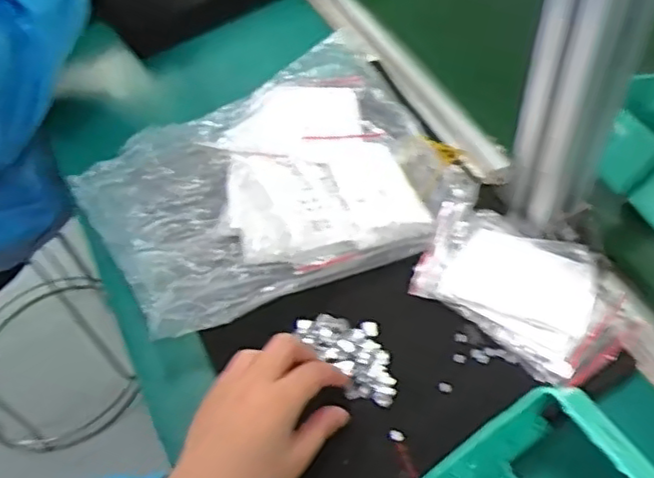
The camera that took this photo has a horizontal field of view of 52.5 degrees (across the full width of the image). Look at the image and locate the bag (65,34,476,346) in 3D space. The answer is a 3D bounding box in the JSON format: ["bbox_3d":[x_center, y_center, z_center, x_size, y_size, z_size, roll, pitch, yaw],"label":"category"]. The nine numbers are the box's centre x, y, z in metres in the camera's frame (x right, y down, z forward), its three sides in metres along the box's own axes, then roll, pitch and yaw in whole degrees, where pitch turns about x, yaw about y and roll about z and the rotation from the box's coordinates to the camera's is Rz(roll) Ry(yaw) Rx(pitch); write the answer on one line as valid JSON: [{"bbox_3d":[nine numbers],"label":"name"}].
[{"bbox_3d":[-0.048,-0.052,0.526,0.273,0.038,0.212,-25,55,-13],"label":"bag"}]

